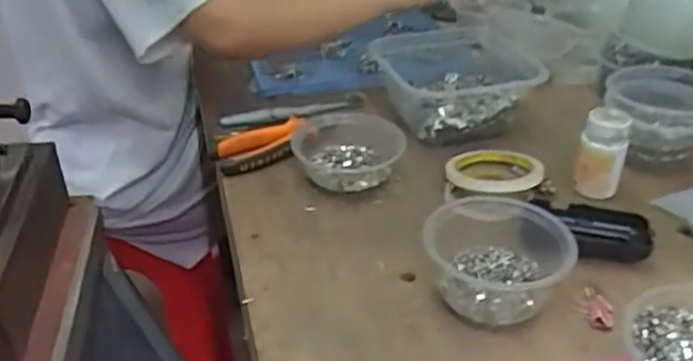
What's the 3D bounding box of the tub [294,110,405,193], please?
[{"bbox_3d":[0.001,-0.037,0.718,0.115,0.034,0.112,-2,34,1],"label":"tub"}]

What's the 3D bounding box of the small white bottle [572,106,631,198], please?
[{"bbox_3d":[0.255,-0.025,0.678,0.044,0.086,0.039,14,37,23],"label":"small white bottle"}]

